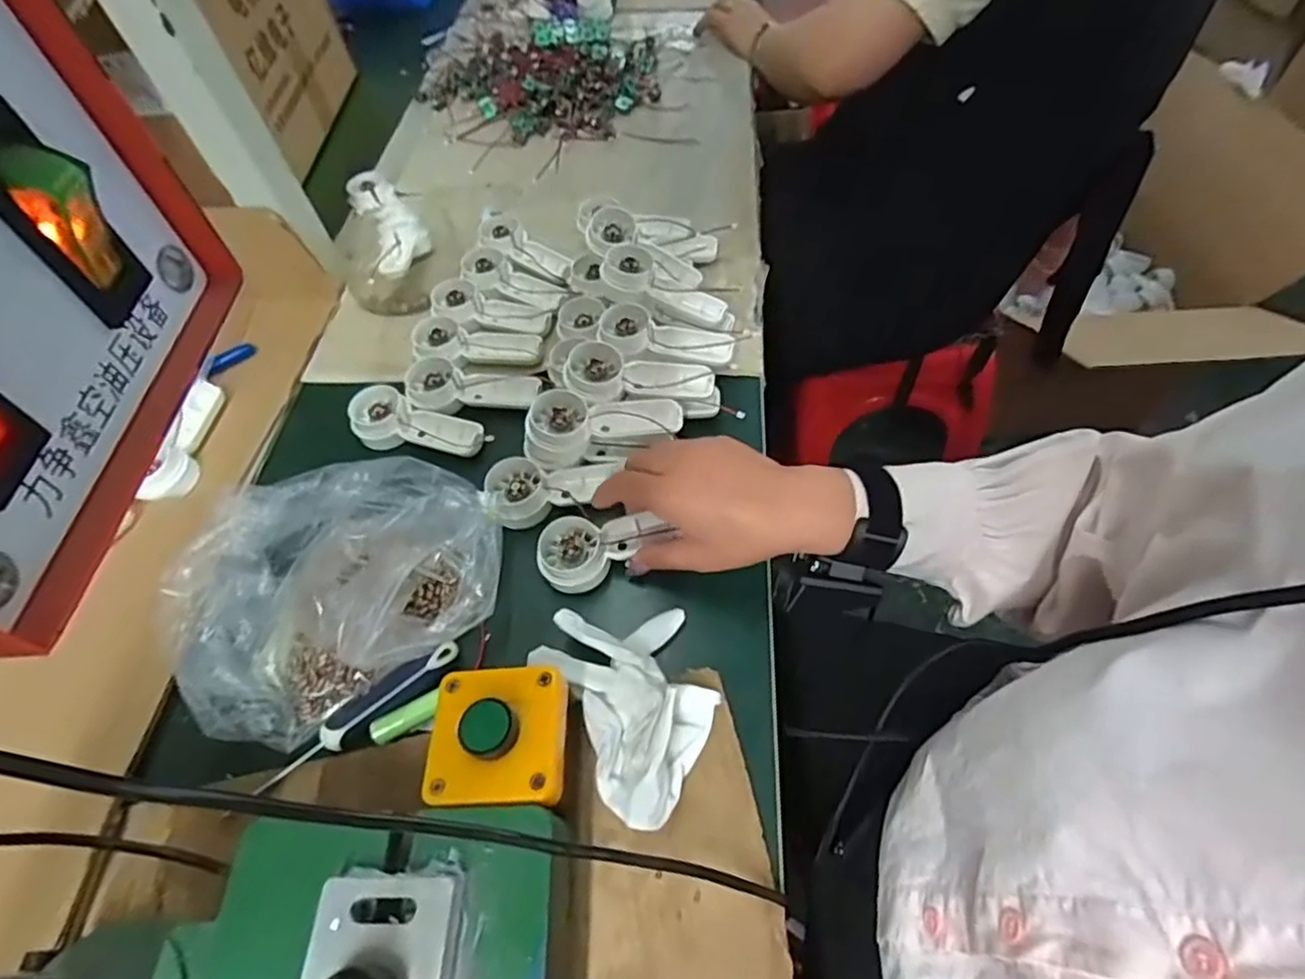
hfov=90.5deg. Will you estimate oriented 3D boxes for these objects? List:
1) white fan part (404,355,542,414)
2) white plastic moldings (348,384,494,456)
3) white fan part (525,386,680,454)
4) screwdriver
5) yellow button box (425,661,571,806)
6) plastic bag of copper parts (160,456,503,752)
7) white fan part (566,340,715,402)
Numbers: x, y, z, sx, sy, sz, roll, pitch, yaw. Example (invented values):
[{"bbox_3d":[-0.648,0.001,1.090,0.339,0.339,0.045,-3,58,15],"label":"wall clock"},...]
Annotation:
[{"bbox_3d":[-0.148,-0.078,0.535,0.110,0.027,0.046,4,57,9],"label":"white fan part"},{"bbox_3d":[-0.184,-0.044,0.515,0.115,0.030,0.046,17,60,17],"label":"white plastic moldings"},{"bbox_3d":[-0.034,-0.049,0.474,0.111,0.034,0.050,-9,57,-7],"label":"white fan part"},{"bbox_3d":[-0.177,0.135,0.390,0.130,0.017,0.024,-32,59,-14],"label":"screwdriver"},{"bbox_3d":[-0.081,0.133,0.347,0.070,0.047,0.069,-4,56,4],"label":"yellow button box"},{"bbox_3d":[-0.206,0.053,0.426,0.204,0.058,0.179,-30,58,-13],"label":"plastic bag of copper parts"},{"bbox_3d":[-0.008,-0.083,0.487,0.107,0.028,0.046,3,56,1],"label":"white fan part"}]

